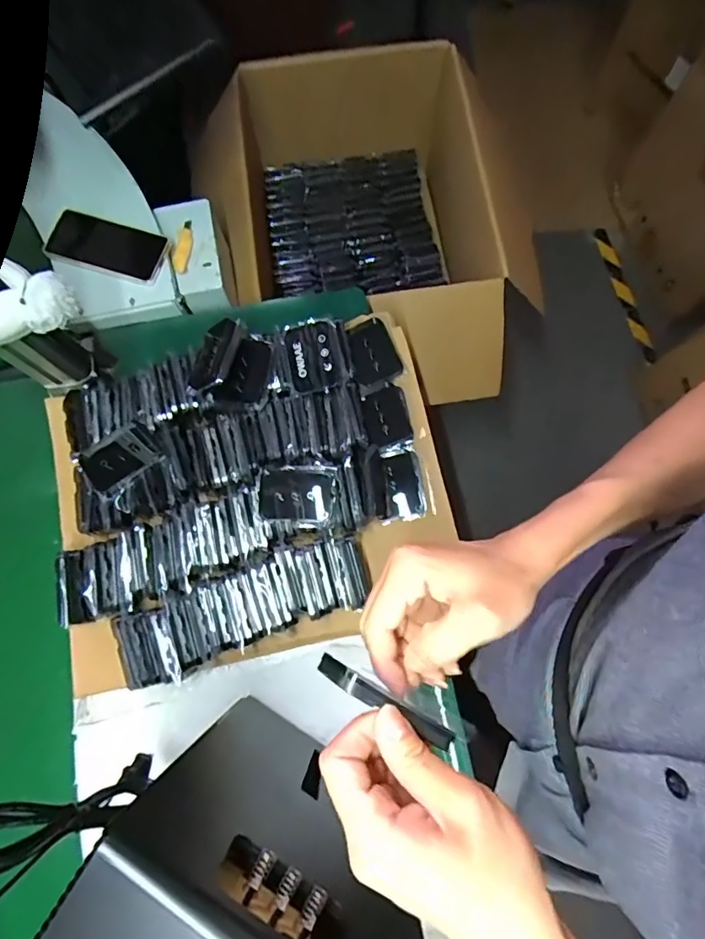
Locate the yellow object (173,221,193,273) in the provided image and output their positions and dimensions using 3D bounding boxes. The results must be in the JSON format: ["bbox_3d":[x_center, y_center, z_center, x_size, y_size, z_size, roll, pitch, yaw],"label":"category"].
[{"bbox_3d":[-0.246,-0.325,0.711,0.028,0.011,0.080,7,77,2],"label":"yellow object"}]

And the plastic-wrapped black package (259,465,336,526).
[{"bbox_3d":[-0.065,0.028,0.567,0.085,0.013,0.069,6,77,2],"label":"plastic-wrapped black package"}]

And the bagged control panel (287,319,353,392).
[{"bbox_3d":[-0.041,-0.139,0.599,0.072,0.021,0.088,-9,77,-2],"label":"bagged control panel"}]

